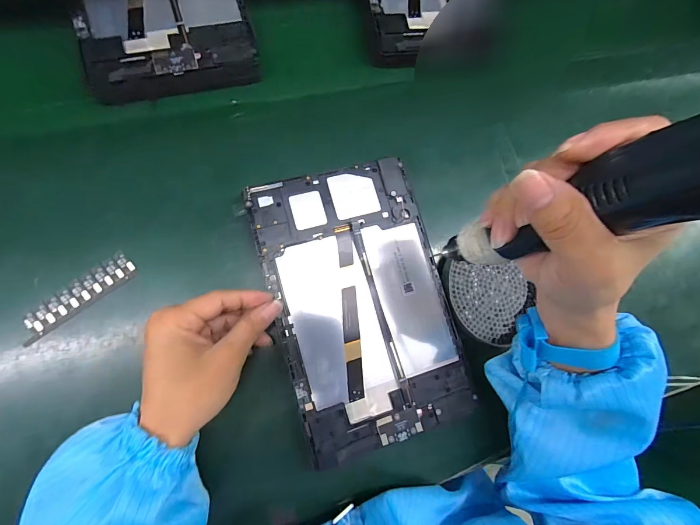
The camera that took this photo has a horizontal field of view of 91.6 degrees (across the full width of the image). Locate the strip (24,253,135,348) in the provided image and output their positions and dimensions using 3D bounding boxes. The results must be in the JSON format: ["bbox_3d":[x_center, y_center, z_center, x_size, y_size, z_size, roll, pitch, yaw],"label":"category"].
[{"bbox_3d":[-0.226,0.028,0.285,0.092,0.008,0.021,-40,87,-11],"label":"strip"}]

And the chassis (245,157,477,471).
[{"bbox_3d":[0.012,0.033,0.301,0.147,0.014,0.239,-15,84,-7],"label":"chassis"}]

